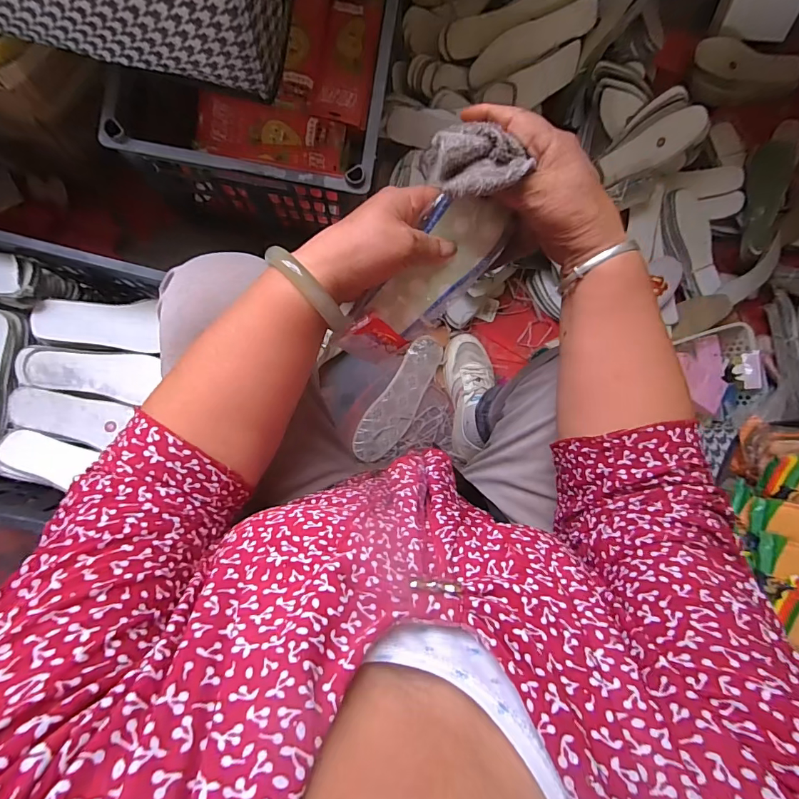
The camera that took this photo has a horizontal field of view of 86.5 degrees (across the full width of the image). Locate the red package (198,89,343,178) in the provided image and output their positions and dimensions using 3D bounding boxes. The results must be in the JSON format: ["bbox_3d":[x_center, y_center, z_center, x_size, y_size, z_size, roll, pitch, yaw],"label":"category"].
[{"bbox_3d":[-0.218,-0.453,0.727,0.241,0.024,0.109,6,91,-9],"label":"red package"}]

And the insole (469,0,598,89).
[{"bbox_3d":[0.229,-0.613,0.726,0.240,0.007,0.054,-27,116,2],"label":"insole"}]

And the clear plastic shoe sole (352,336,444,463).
[{"bbox_3d":[0.003,0.003,0.814,0.085,0.021,0.260,34,87,-8],"label":"clear plastic shoe sole"}]

